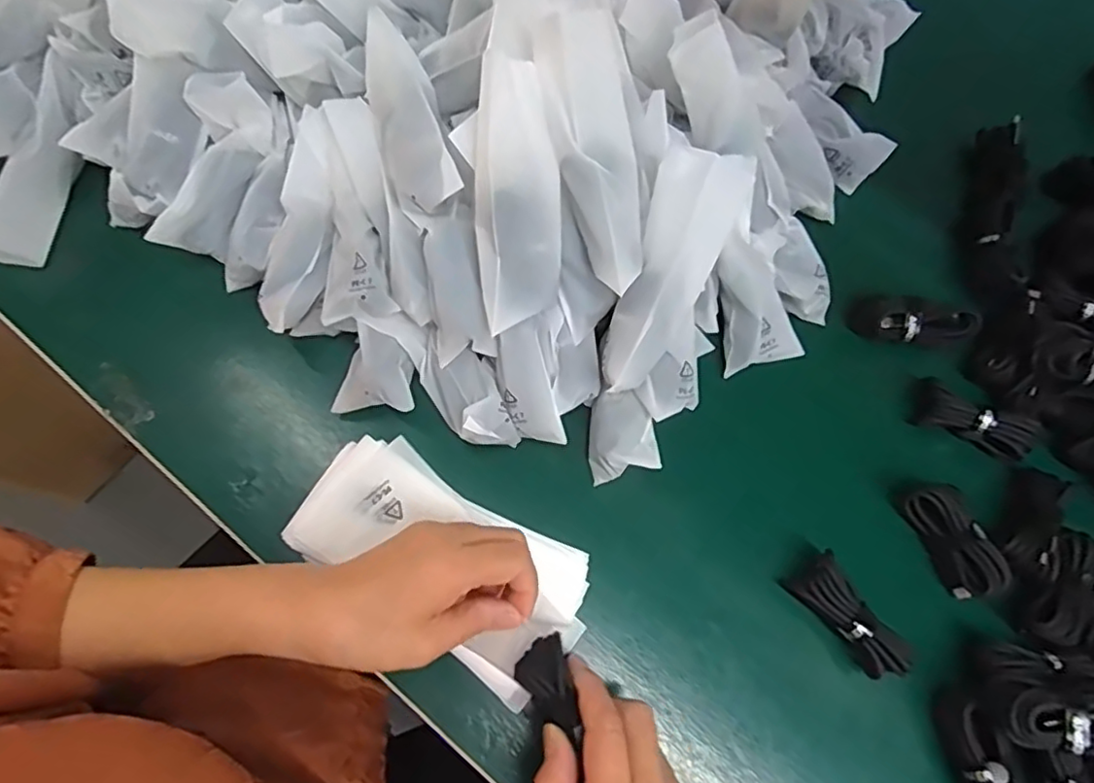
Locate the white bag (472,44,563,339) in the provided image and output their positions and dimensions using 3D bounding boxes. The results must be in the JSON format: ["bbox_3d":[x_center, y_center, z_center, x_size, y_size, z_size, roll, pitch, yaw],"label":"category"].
[{"bbox_3d":[-0.017,-0.114,0.366,0.051,0.013,0.149,0,103,0],"label":"white bag"}]

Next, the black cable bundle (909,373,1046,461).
[{"bbox_3d":[0.300,0.022,0.439,0.077,0.035,0.033,30,72,7],"label":"black cable bundle"}]

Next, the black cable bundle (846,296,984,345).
[{"bbox_3d":[0.273,-0.050,0.458,0.089,0.037,0.030,5,71,-1],"label":"black cable bundle"}]

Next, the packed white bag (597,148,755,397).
[{"bbox_3d":[0.073,-0.073,0.379,0.053,0.031,0.152,24,92,5],"label":"packed white bag"}]

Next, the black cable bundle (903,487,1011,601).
[{"bbox_3d":[0.267,0.097,0.403,0.031,0.033,0.071,-16,73,-8],"label":"black cable bundle"}]

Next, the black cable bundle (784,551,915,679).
[{"bbox_3d":[0.188,0.140,0.384,0.032,0.031,0.071,-35,76,-13],"label":"black cable bundle"}]

